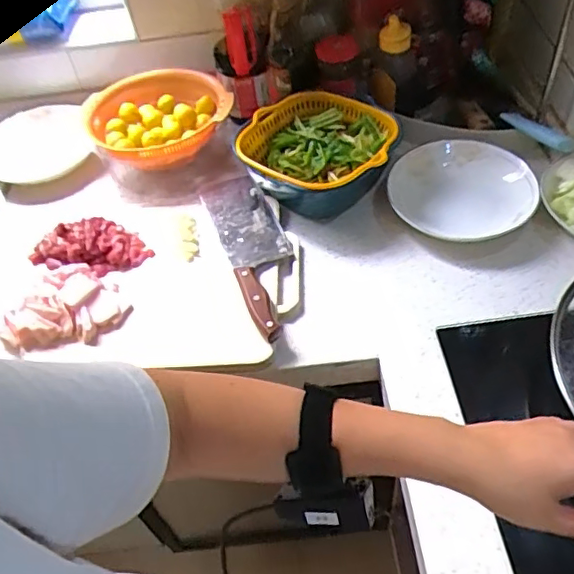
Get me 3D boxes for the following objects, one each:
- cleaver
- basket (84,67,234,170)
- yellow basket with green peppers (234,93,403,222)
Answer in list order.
[{"bbox_3d":[-0.040,-0.053,0.777,0.085,0.030,0.297,-18,52,-10],"label":"cleaver"},{"bbox_3d":[-0.190,-0.251,0.906,0.206,0.092,0.216,-2,51,3],"label":"basket"},{"bbox_3d":[0.041,-0.192,0.854,0.220,0.108,0.185,-4,51,1],"label":"yellow basket with green peppers"}]

